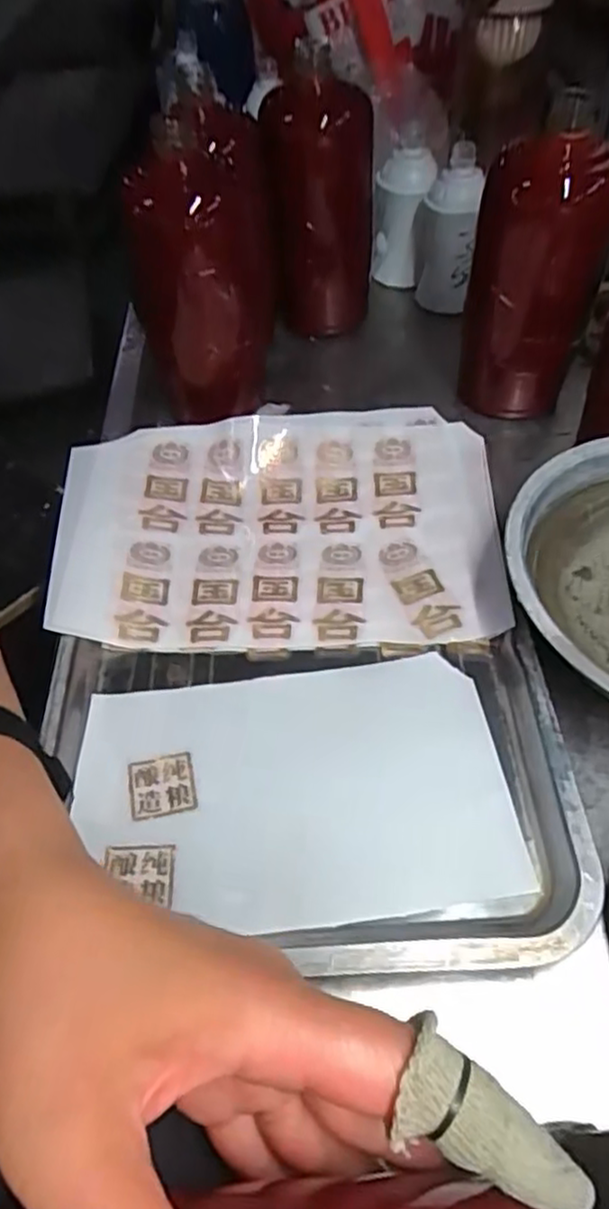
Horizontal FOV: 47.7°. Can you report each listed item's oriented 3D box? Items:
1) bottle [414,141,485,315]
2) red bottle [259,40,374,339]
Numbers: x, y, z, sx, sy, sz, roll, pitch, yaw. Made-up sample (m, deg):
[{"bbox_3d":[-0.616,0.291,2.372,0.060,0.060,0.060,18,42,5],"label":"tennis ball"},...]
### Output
[{"bbox_3d":[0.131,-0.327,0.607,0.057,0.129,0.043,11,24,14],"label":"bottle"},{"bbox_3d":[0.014,-0.317,0.556,0.080,0.174,0.070,-3,50,5],"label":"red bottle"}]

